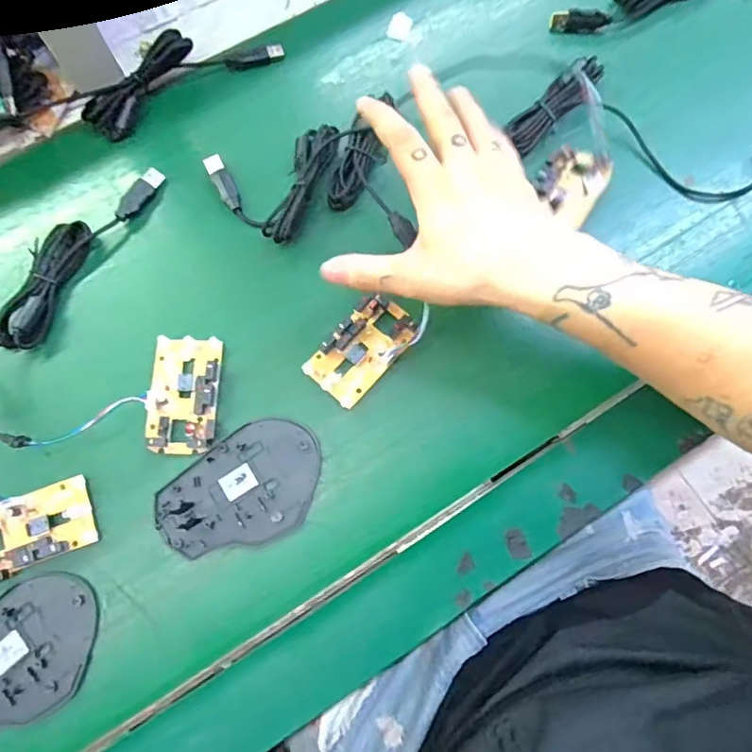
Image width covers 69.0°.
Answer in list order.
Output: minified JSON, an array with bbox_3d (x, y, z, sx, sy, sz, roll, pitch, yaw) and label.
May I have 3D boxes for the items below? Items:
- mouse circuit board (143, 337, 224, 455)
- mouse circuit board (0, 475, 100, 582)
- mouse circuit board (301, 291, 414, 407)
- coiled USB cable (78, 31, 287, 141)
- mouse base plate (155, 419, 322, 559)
[{"bbox_3d":[-0.129,0.012,0.367,0.044,0.010,0.078,1,74,0],"label":"mouse circuit board"},{"bbox_3d":[-0.219,0.096,0.343,0.075,0.011,0.046,-19,75,-6],"label":"mouse circuit board"},{"bbox_3d":[-0.008,-0.020,0.374,0.044,0.015,0.079,42,78,10],"label":"mouse circuit board"},{"bbox_3d":[-0.154,-0.241,0.429,0.160,0.030,0.040,-35,77,-10],"label":"coiled USB cable"},{"bbox_3d":[-0.087,0.074,0.353,0.106,0.004,0.071,-26,76,-8],"label":"mouse base plate"}]

